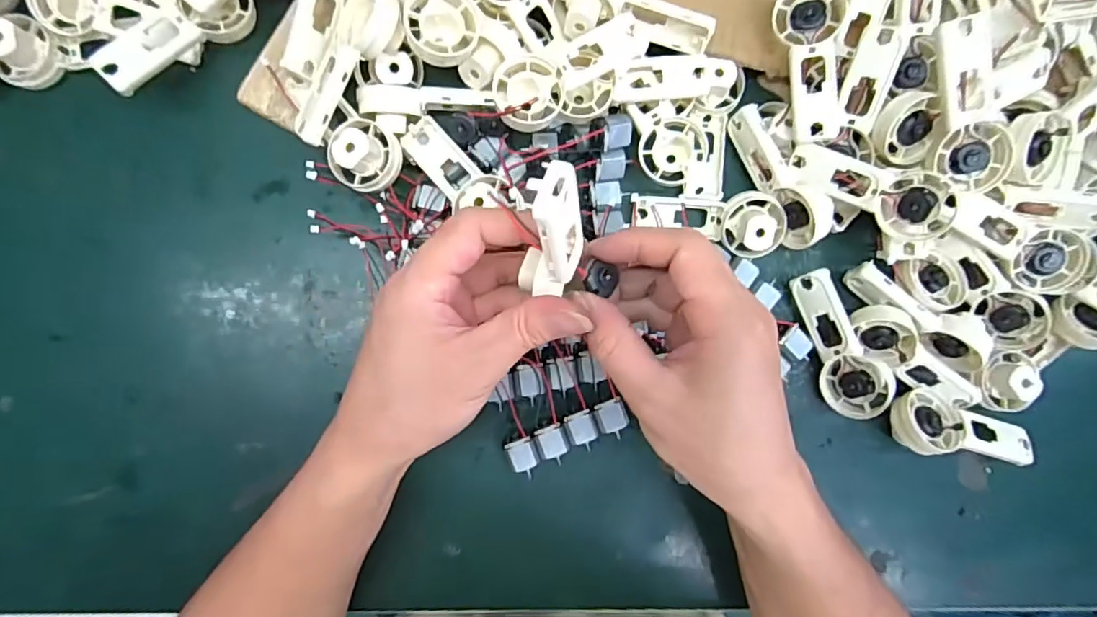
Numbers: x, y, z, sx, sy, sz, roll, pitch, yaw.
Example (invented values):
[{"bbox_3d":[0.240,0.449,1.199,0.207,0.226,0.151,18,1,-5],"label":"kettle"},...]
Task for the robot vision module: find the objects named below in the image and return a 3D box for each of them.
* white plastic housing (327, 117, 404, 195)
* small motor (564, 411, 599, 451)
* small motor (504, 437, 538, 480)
[{"bbox_3d":[-0.103,-0.088,0.321,0.036,0.026,0.040,12,87,-3],"label":"white plastic housing"},{"bbox_3d":[0.021,0.076,0.348,0.017,0.007,0.025,-22,89,-4],"label":"small motor"},{"bbox_3d":[-0.015,0.091,0.348,0.016,0.015,0.025,-22,89,-4],"label":"small motor"}]

